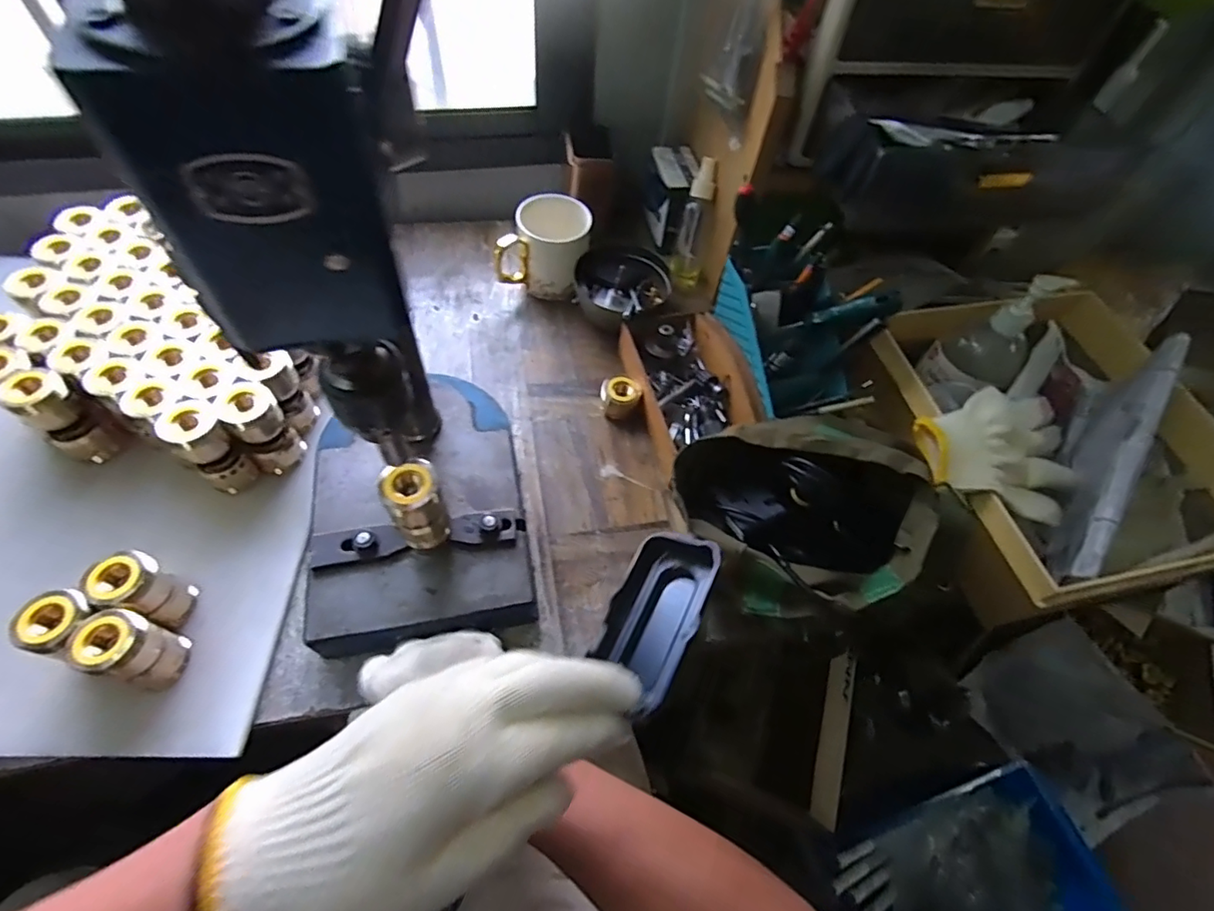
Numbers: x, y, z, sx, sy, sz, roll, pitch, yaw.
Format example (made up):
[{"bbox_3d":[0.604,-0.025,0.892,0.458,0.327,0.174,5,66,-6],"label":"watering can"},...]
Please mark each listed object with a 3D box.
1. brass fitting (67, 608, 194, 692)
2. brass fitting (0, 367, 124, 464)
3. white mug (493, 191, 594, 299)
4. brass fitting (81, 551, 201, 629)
[{"bbox_3d":[-0.342,0.142,0.399,0.042,0.079,0.041,22,59,9],"label":"brass fitting"},{"bbox_3d":[-0.475,-0.033,0.482,0.033,0.092,0.042,34,62,16],"label":"brass fitting"},{"bbox_3d":[-0.070,-0.240,0.657,0.088,0.089,0.109,16,58,6],"label":"white mug"},{"bbox_3d":[-0.350,0.103,0.419,0.031,0.077,0.039,18,58,7],"label":"brass fitting"}]

